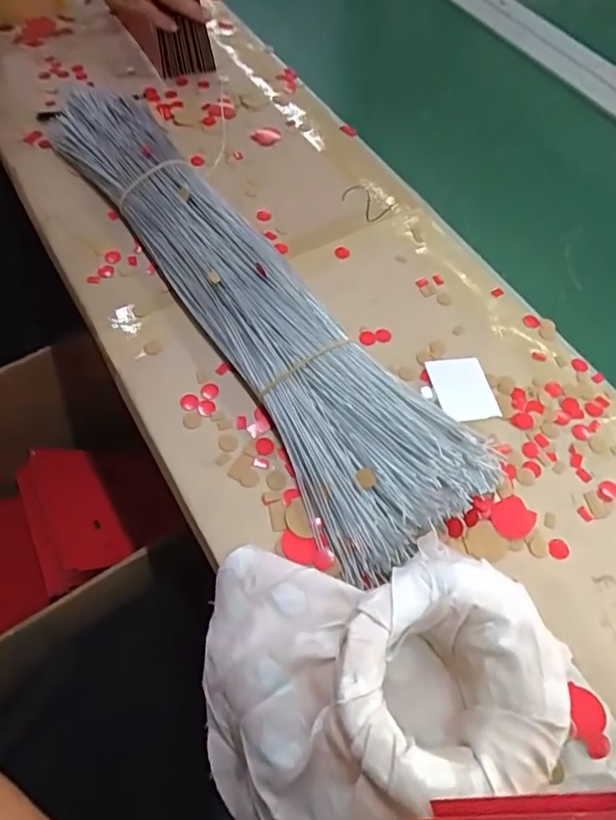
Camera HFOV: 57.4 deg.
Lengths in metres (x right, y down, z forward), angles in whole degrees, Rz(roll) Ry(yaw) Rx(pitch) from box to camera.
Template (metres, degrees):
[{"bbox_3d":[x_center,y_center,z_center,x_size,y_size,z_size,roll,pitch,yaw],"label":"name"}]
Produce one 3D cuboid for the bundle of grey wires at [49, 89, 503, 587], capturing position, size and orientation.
[{"bbox_3d":[-0.075,-0.122,0.473,0.113,0.042,0.552,-30,65,-19],"label":"bundle of grey wires"}]

